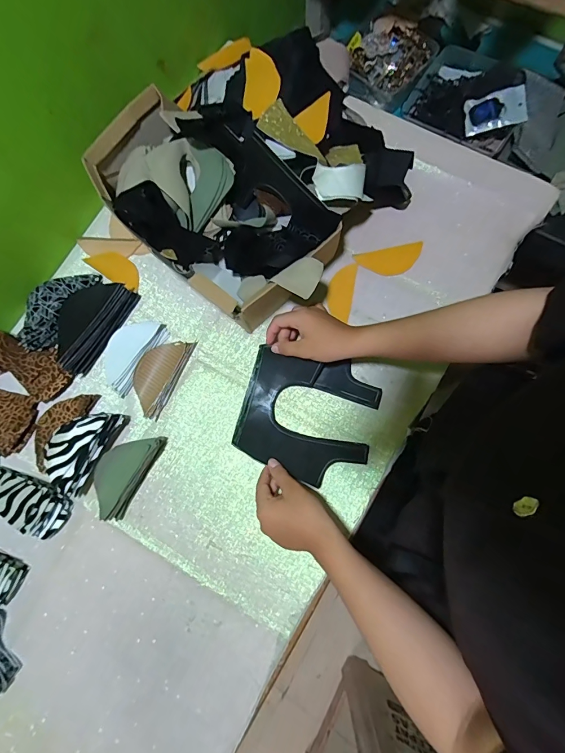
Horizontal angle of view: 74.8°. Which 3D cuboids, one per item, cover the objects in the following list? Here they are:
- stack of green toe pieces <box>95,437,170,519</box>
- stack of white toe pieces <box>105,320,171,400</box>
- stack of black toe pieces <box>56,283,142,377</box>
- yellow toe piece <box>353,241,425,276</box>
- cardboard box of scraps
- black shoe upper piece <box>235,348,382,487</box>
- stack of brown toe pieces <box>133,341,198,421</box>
[{"bbox_3d":[-0.214,0.129,0.506,0.055,0.048,0.118,34,82,10],"label":"stack of green toe pieces"},{"bbox_3d":[-0.225,-0.036,0.551,0.060,0.029,0.119,27,80,9],"label":"stack of white toe pieces"},{"bbox_3d":[-0.294,-0.082,0.555,0.085,0.037,0.149,26,80,9],"label":"stack of black toe pieces"},{"bbox_3d":[0.169,-0.179,0.573,0.105,0.005,0.043,-13,90,-4],"label":"yellow toe piece"},{"bbox_3d":[-0.099,-0.224,0.535,0.357,0.132,0.185,43,83,11],"label":"cardboard box of scraps"},{"bbox_3d":[0.034,0.057,0.519,0.180,0.023,0.162,14,79,4],"label":"black shoe upper piece"},{"bbox_3d":[-0.182,-0.004,0.546,0.059,0.024,0.122,26,80,9],"label":"stack of brown toe pieces"}]

